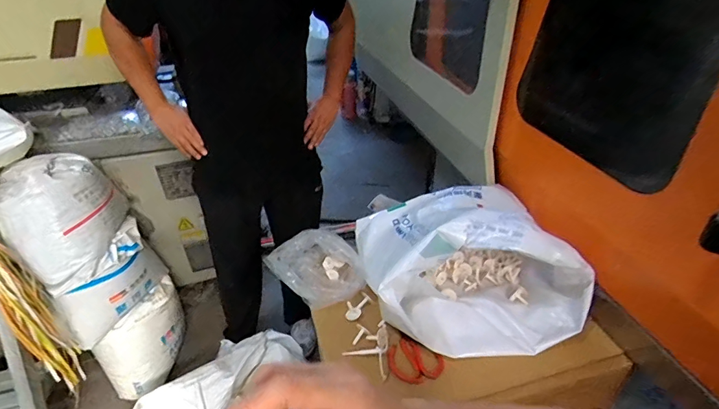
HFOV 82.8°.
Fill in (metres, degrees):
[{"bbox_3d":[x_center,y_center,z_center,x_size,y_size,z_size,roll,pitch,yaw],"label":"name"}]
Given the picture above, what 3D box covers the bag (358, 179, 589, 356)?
[{"bbox_3d":[0.234,0.106,0.904,0.436,0.234,0.378,-4,35,-4],"label":"bag"}]

